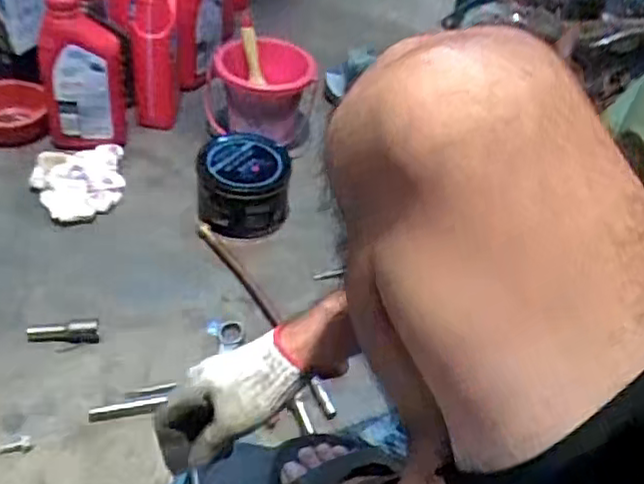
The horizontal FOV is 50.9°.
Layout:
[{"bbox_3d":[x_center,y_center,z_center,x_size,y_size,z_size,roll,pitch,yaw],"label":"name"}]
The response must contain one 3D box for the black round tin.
[{"bbox_3d":[-0.110,-0.081,0.948,0.123,0.097,0.125,4,44,-4],"label":"black round tin"}]

